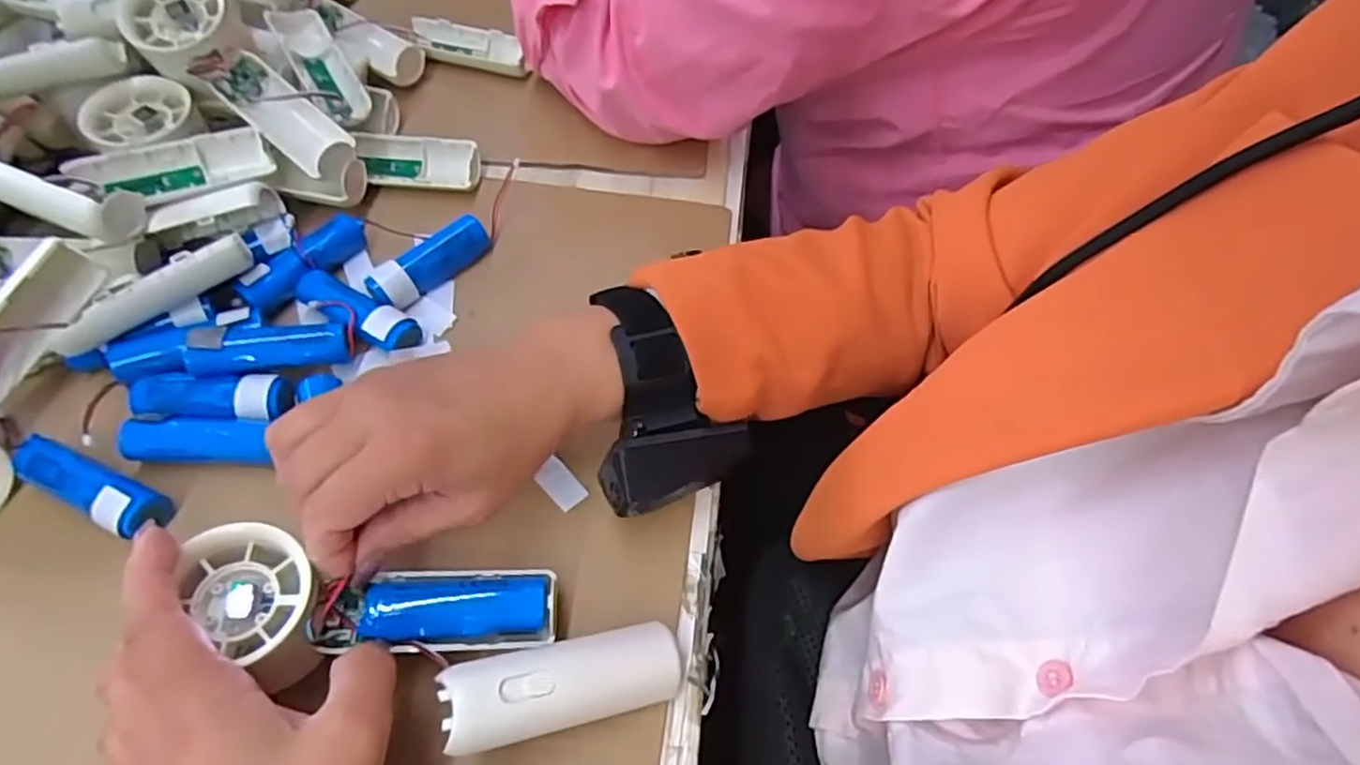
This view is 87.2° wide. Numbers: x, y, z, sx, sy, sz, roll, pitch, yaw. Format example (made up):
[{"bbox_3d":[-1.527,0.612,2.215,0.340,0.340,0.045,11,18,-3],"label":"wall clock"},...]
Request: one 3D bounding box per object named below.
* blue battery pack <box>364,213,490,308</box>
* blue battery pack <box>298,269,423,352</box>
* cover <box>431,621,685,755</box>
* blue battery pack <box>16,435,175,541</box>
[{"bbox_3d":[-0.143,-0.068,0.408,0.021,0.022,0.073,36,64,18],"label":"blue battery pack"},{"bbox_3d":[-0.177,-0.038,0.388,0.075,0.020,0.021,27,61,14],"label":"blue battery pack"},{"bbox_3d":[-0.045,0.118,0.284,0.094,0.013,0.033,-2,56,-28],"label":"cover"},{"bbox_3d":[-0.276,0.049,0.333,0.080,0.025,0.023,22,60,11],"label":"blue battery pack"}]

